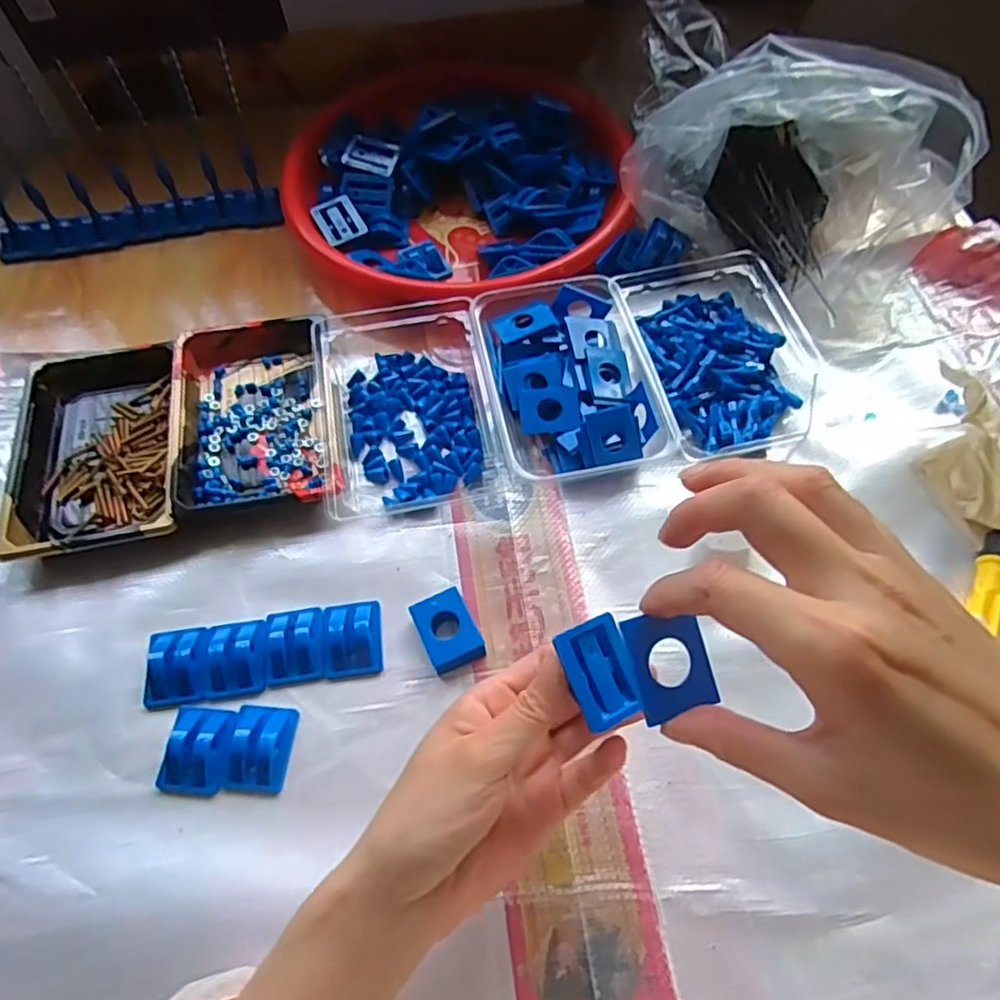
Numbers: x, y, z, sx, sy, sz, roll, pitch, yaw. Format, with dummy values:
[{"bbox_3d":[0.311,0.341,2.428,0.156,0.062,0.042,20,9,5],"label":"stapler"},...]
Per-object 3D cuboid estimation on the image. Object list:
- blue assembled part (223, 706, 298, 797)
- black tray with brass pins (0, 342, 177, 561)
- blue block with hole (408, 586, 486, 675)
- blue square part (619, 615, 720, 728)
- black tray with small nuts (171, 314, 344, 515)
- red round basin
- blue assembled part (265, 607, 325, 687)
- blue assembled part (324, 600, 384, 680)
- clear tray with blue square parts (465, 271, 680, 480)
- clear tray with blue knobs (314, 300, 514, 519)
[{"bbox_3d":[-0.132,0.135,0.363,0.032,0.015,0.045,3,62,3],"label":"blue assembled part"},{"bbox_3d":[-0.279,-0.040,0.458,0.111,0.019,0.164,-11,62,-4],"label":"black tray with brass pins"},{"bbox_3d":[-0.031,0.078,0.396,0.032,0.012,0.044,-24,64,-11],"label":"blue block with hole"},{"bbox_3d":[0.066,0.063,0.254,0.031,0.004,0.039,-13,82,-12],"label":"blue square part"},{"bbox_3d":[-0.171,-0.065,0.465,0.106,0.025,0.159,-9,62,-4],"label":"black tray with small nuts"},{"bbox_3d":[-0.038,-0.287,0.574,0.293,0.048,0.293,-1,62,1],"label":"red round basin"},{"bbox_3d":[-0.122,0.085,0.392,0.034,0.013,0.043,-9,62,-4],"label":"blue assembled part"},{"bbox_3d":[-0.088,0.081,0.394,0.033,0.015,0.045,-7,62,-3],"label":"blue assembled part"},{"bbox_3d":[0.048,-0.084,0.466,0.106,0.034,0.158,-12,62,-5],"label":"clear tray with blue square parts"},{"bbox_3d":[-0.069,-0.079,0.471,0.120,0.029,0.175,-11,62,-5],"label":"clear tray with blue knobs"}]

